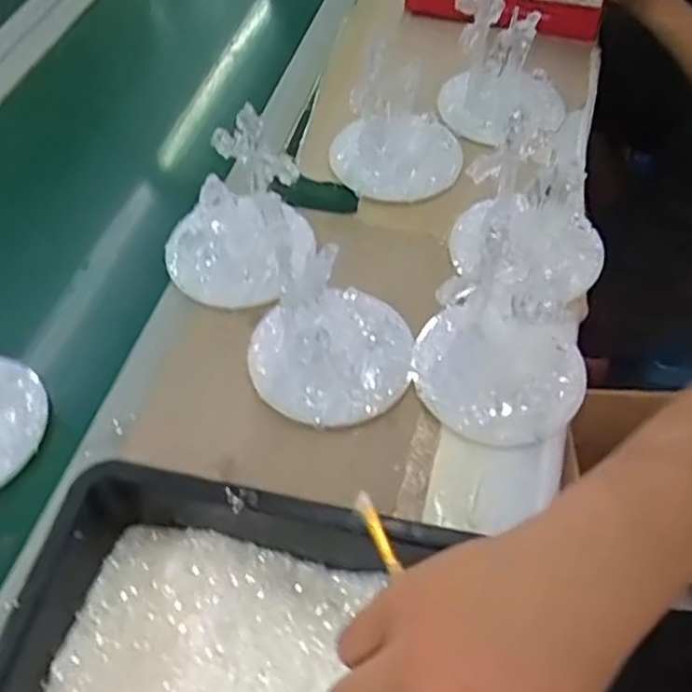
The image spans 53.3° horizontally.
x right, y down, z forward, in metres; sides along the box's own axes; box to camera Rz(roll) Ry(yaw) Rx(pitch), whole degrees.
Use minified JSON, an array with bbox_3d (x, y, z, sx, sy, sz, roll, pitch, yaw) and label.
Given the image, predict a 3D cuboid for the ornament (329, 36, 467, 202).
[{"bbox_3d":[0.048,-0.202,0.647,0.121,0.079,0.112,-1,53,1],"label":"ornament"}]

